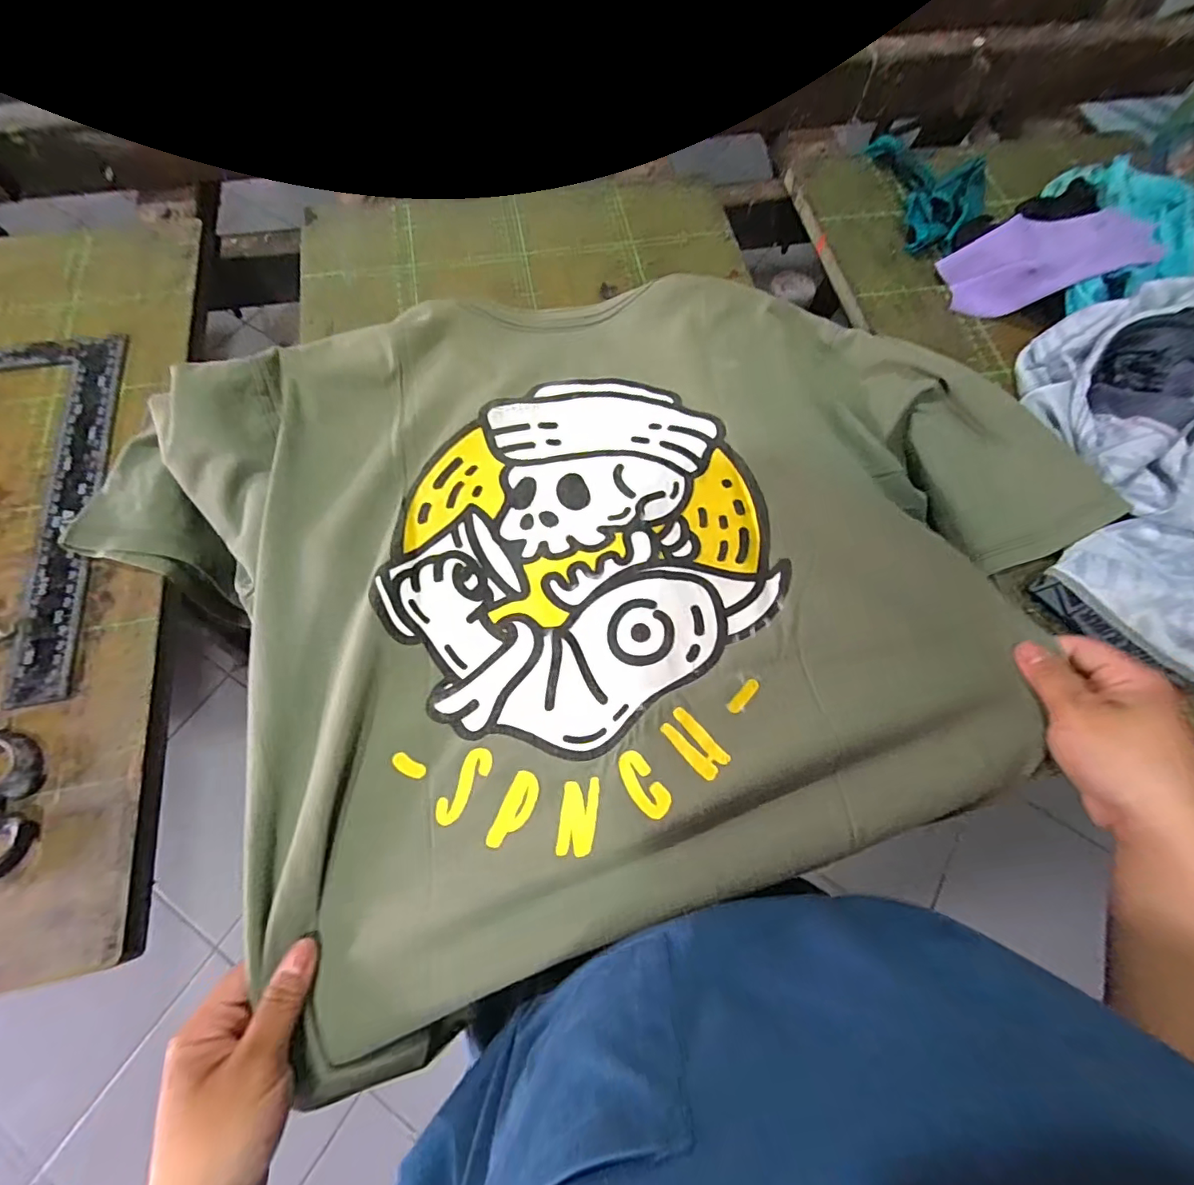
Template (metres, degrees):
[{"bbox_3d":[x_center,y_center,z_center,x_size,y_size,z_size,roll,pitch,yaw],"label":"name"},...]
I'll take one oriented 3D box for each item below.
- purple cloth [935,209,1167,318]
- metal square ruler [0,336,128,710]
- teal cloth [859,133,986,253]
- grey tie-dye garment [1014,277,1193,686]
[{"bbox_3d":[0.384,-0.278,0.440,0.138,0.053,0.076,-6,69,-1],"label":"purple cloth"},{"bbox_3d":[-0.451,-0.058,0.369,0.191,0.005,0.311,-12,69,-4],"label":"metal square ruler"},{"bbox_3d":[0.322,-0.389,0.493,0.080,0.029,0.156,-4,69,-1],"label":"teal cloth"},{"bbox_3d":[0.423,-0.087,0.362,0.216,0.054,0.294,13,70,6],"label":"grey tie-dye garment"}]

